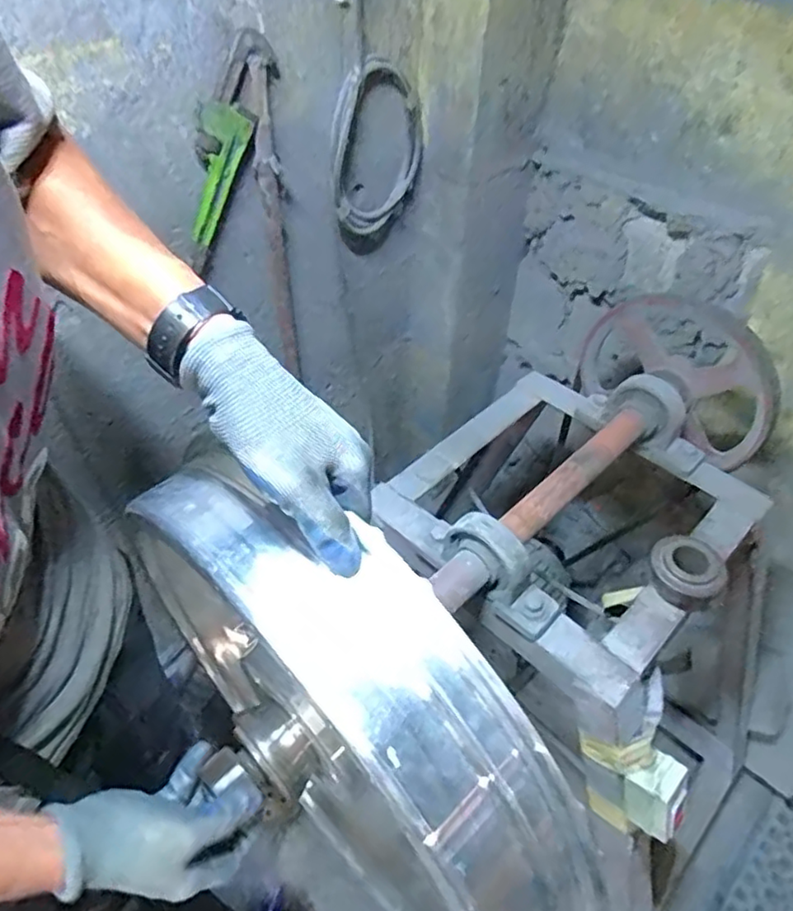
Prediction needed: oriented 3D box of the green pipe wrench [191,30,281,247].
[{"bbox_3d":[-0.200,-0.365,0.724,0.021,0.232,0.081,32,21,25],"label":"green pipe wrench"}]

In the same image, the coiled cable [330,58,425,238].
[{"bbox_3d":[-0.030,-0.428,0.879,0.032,0.222,0.171,32,54,25],"label":"coiled cable"}]

